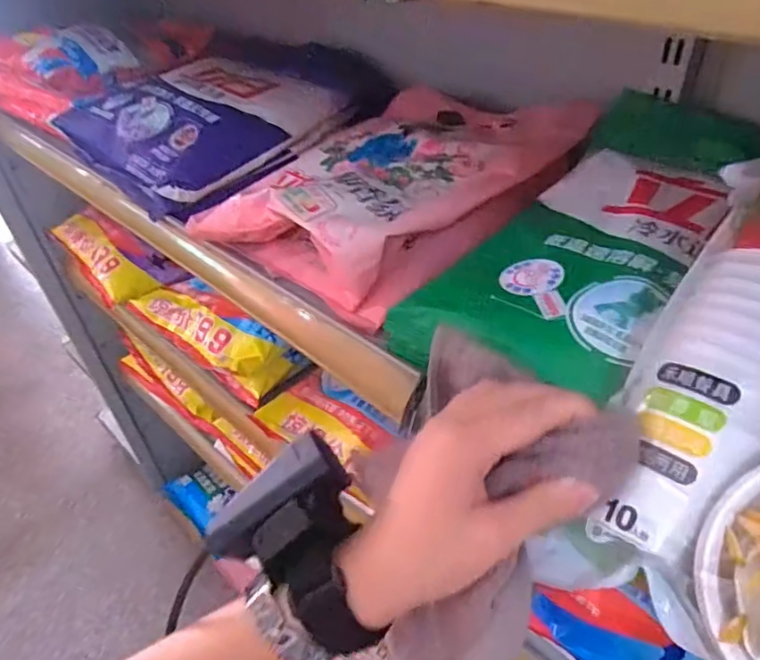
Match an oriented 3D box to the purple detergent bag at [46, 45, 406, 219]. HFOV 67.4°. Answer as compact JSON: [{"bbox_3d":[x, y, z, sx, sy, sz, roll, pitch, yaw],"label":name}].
[{"bbox_3d":[-0.181,-0.267,0.699,0.329,0.075,0.253,-35,50,-29],"label":"purple detergent bag"}]

